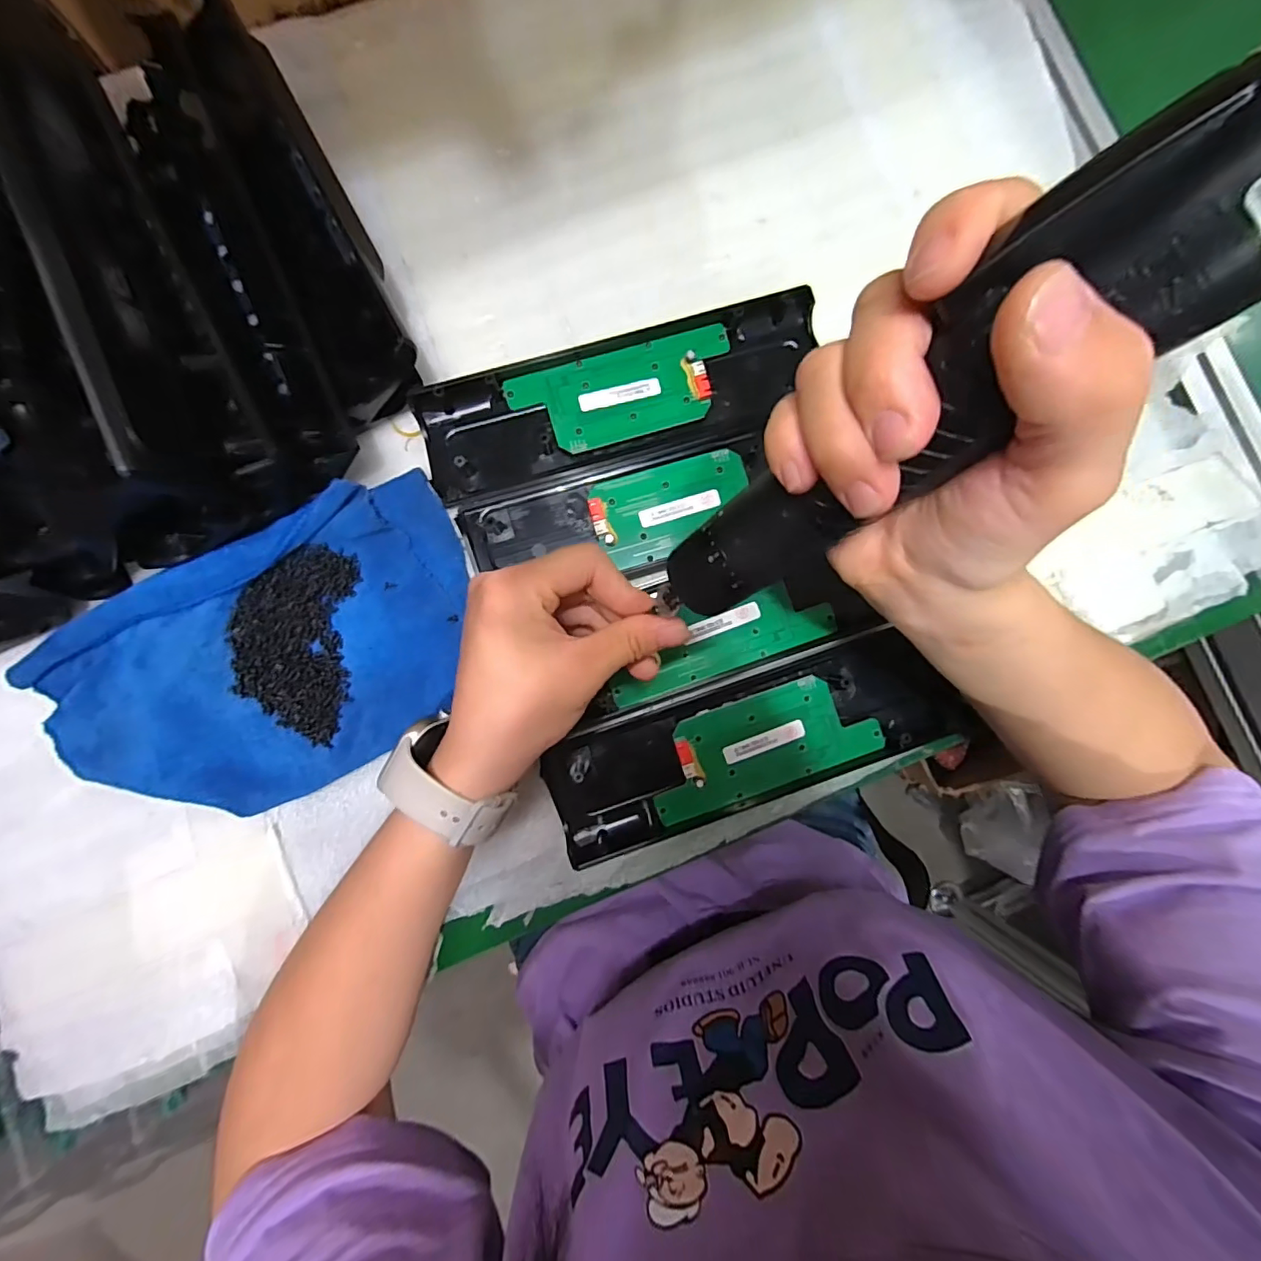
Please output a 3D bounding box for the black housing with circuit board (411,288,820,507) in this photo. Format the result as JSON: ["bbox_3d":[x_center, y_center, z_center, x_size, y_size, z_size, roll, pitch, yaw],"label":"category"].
[{"bbox_3d":[-0.005,-0.141,0.324,0.237,0.019,0.077,-14,86,-3],"label":"black housing with circuit board"}]

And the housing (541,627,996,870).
[{"bbox_3d":[0.072,0.068,0.316,0.235,0.024,0.077,-18,86,-3],"label":"housing"}]

